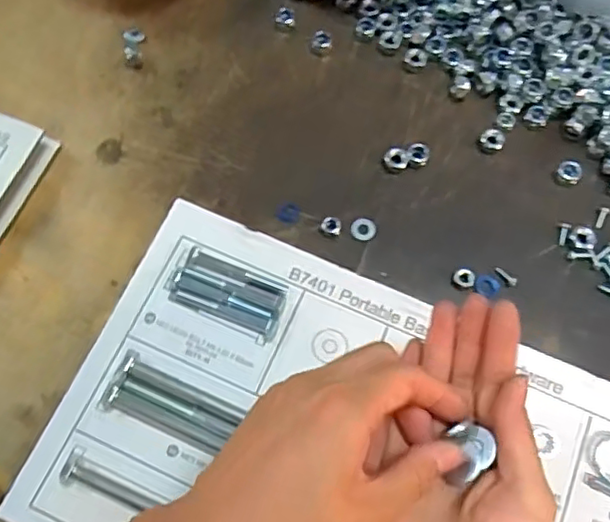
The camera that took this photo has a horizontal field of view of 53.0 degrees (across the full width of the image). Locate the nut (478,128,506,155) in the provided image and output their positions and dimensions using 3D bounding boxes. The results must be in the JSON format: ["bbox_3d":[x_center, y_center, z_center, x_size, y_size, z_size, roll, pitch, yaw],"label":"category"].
[{"bbox_3d":[0.135,-0.087,0.442,0.018,0.008,0.017,0,70,0],"label":"nut"}]

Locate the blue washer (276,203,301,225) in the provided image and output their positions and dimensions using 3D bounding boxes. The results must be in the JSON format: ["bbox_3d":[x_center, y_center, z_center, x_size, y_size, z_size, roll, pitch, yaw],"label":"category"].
[{"bbox_3d":[-0.011,-0.034,0.428,0.016,0.004,0.016,18,71,6],"label":"blue washer"}]

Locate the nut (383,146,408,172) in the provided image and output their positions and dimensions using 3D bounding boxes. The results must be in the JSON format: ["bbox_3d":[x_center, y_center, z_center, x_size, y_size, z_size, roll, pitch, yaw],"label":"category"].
[{"bbox_3d":[0.065,-0.072,0.437,0.017,0.007,0.017,0,70,0],"label":"nut"}]

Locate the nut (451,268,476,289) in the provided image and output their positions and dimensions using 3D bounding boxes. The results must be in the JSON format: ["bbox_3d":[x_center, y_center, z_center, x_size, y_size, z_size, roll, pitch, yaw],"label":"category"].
[{"bbox_3d":[0.106,0.012,0.407,0.015,0.007,0.013,29,73,10],"label":"nut"}]

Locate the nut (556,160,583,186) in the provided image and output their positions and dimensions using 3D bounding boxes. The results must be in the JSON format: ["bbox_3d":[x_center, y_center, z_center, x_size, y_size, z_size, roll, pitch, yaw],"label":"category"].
[{"bbox_3d":[0.187,-0.062,0.432,0.016,0.012,0.014,21,71,7],"label":"nut"}]

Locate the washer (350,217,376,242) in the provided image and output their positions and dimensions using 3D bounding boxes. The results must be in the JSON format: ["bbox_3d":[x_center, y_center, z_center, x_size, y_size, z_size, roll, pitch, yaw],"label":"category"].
[{"bbox_3d":[0.040,-0.022,0.421,0.018,0.004,0.016,22,72,8],"label":"washer"}]

